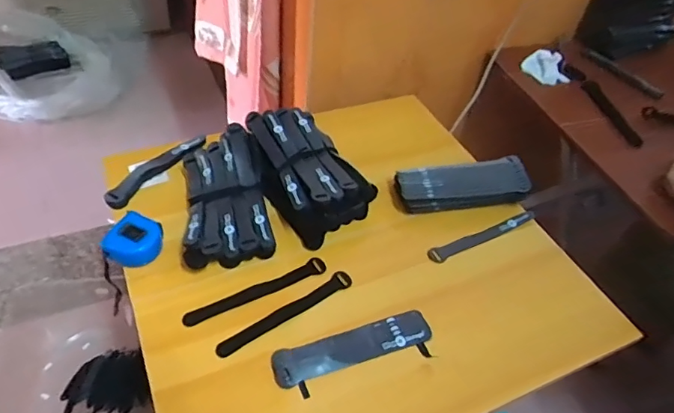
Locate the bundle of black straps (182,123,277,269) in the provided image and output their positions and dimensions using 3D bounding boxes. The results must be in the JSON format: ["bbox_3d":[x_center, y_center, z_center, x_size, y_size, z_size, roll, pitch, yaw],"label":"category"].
[{"bbox_3d":[-0.161,-0.023,0.723,0.116,0.092,0.203,-6,48,-12],"label":"bundle of black straps"}]

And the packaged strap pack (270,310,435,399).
[{"bbox_3d":[0.023,0.178,0.620,0.200,0.015,0.062,-12,49,-18],"label":"packaged strap pack"}]

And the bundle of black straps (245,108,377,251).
[{"bbox_3d":[-0.050,-0.054,0.769,0.132,0.084,0.210,-26,55,-27],"label":"bundle of black straps"}]

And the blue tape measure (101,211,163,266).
[{"bbox_3d":[-0.273,0.045,0.683,0.065,0.033,0.071,16,47,9],"label":"blue tape measure"}]

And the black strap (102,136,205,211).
[{"bbox_3d":[-0.279,-0.062,0.796,0.034,0.027,0.193,31,51,21],"label":"black strap"}]

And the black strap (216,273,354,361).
[{"bbox_3d":[-0.064,0.137,0.652,0.197,0.011,0.022,-27,55,-28],"label":"black strap"}]

